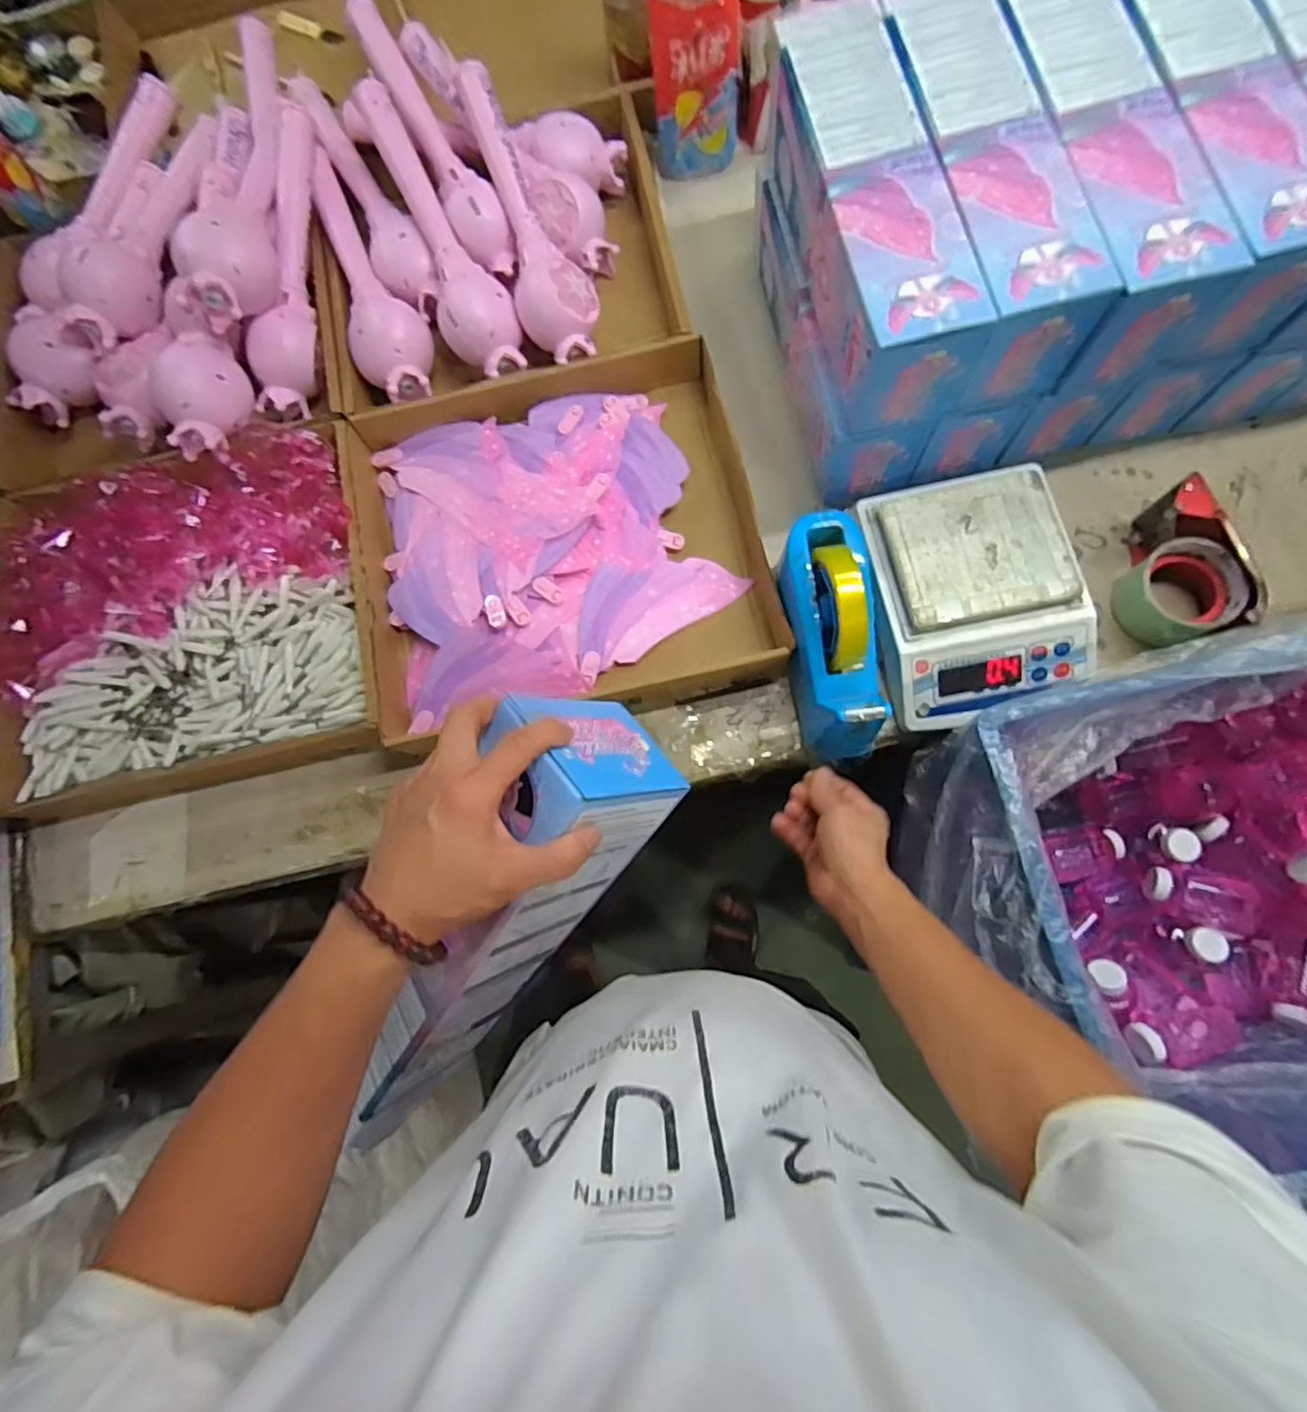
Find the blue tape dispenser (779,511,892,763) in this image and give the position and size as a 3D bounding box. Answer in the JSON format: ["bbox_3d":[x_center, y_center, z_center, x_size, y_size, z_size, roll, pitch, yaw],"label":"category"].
[{"bbox_3d":[0.159,-0.063,0.570,0.072,0.122,0.209,-7,79,2],"label":"blue tape dispenser"}]

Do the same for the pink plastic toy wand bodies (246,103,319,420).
[{"bbox_3d":[-0.398,-0.480,0.694,0.071,0.070,0.311,-3,80,3],"label":"pink plastic toy wand bodies"}]

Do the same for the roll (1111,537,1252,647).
[{"bbox_3d":[0.479,-0.104,0.584,0.069,0.062,0.087,-21,79,-1],"label":"roll"}]

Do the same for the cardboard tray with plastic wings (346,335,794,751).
[{"bbox_3d":[-0.094,-0.171,0.661,0.396,0.057,0.371,-13,81,1],"label":"cardboard tray with plastic wings"}]

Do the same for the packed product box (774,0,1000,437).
[{"bbox_3d":[0.177,-0.411,0.545,0.094,0.110,0.337,-13,77,1],"label":"packed product box"}]

